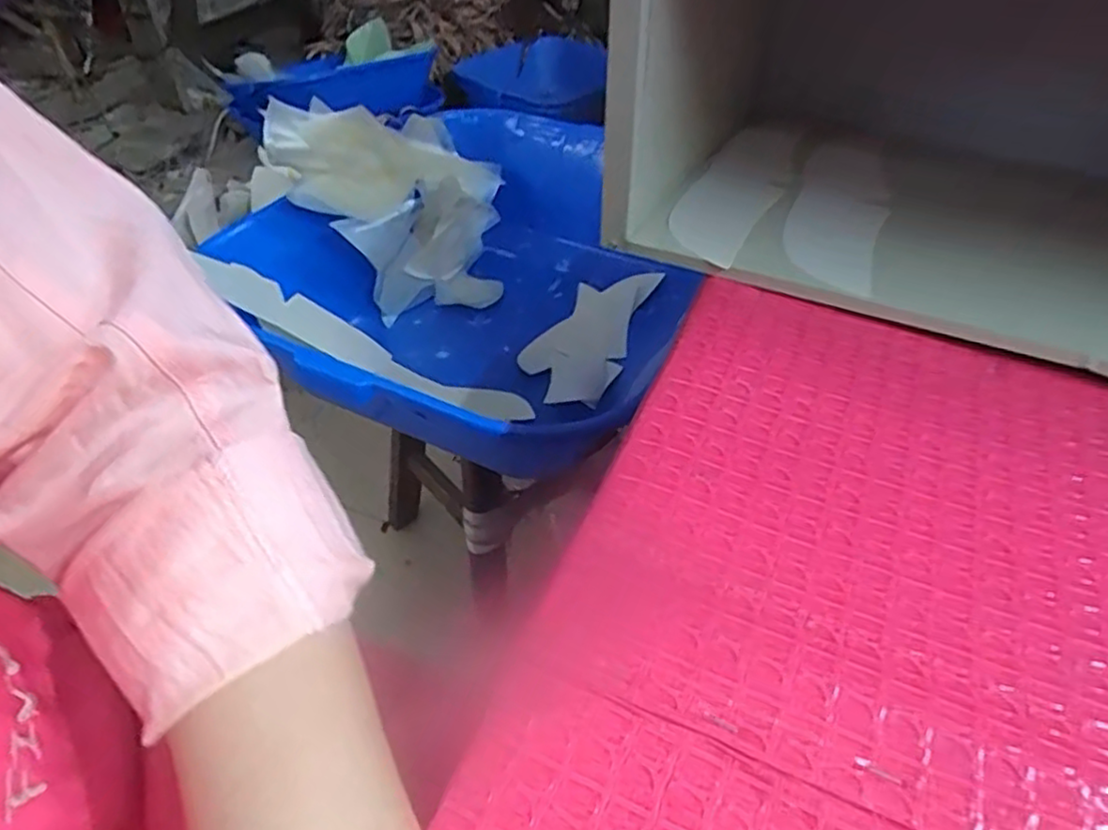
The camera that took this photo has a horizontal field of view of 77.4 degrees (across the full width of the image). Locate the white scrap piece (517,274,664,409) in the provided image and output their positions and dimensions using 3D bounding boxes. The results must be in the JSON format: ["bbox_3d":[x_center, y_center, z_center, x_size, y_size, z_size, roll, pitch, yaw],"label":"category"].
[{"bbox_3d":[0.050,-0.113,0.929,0.122,0.029,0.248,23,53,21],"label":"white scrap piece"}]

